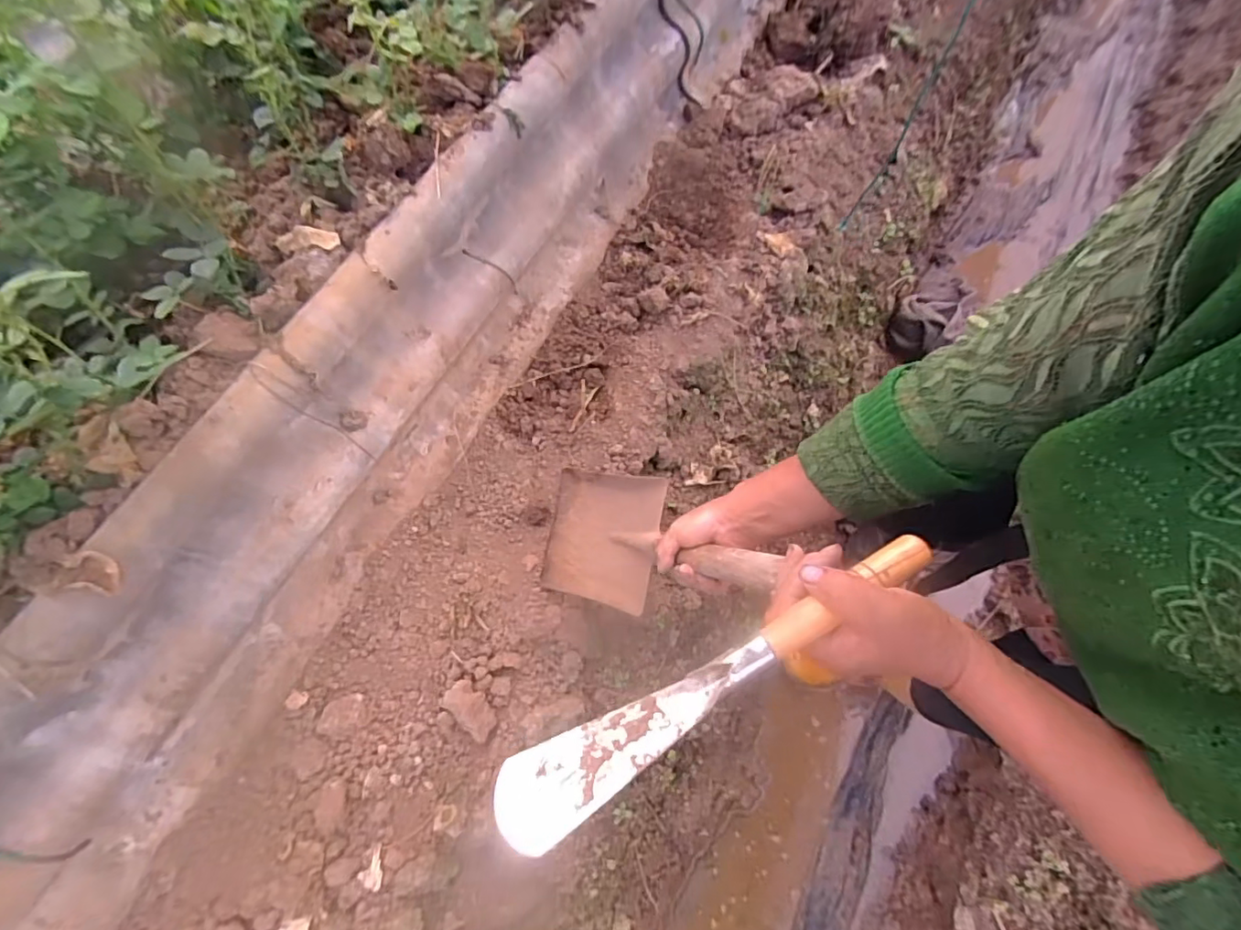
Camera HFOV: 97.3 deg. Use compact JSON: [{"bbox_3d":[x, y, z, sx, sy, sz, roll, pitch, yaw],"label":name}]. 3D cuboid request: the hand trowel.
[{"bbox_3d":[0.060,0.125,0.326,0.293,0.022,0.044,-31,69,-6],"label":"hand trowel"}]

